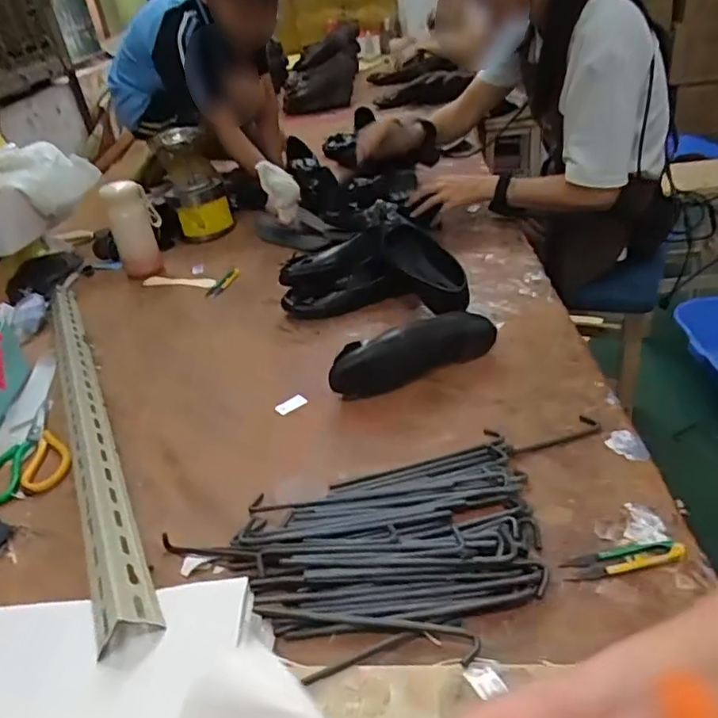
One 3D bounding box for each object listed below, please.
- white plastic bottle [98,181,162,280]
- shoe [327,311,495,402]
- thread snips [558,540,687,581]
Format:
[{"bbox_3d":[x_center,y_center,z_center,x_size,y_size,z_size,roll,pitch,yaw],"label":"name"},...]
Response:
[{"bbox_3d":[-0.440,-0.252,1.177,0.076,0.171,0.092,-24,36,-24],"label":"white plastic bottle"},{"bbox_3d":[0.072,-0.013,0.800,0.227,0.077,0.043,-16,34,-14],"label":"shoe"},{"bbox_3d":[0.229,0.171,0.526,0.103,0.008,0.026,-8,33,-1],"label":"thread snips"}]

